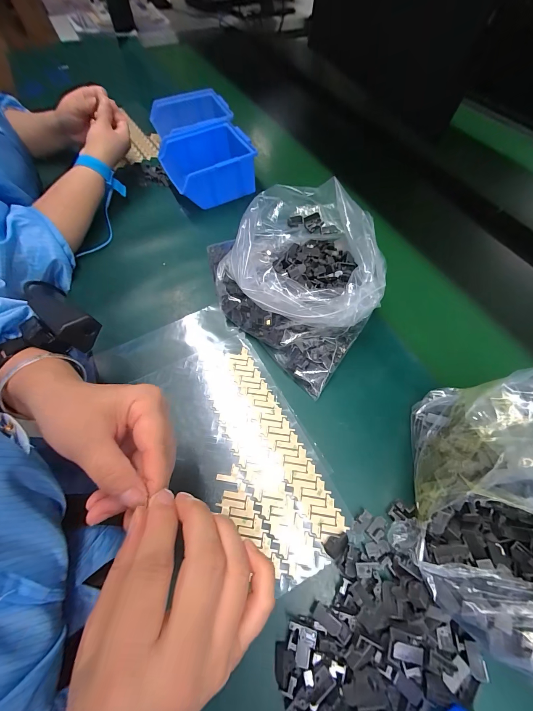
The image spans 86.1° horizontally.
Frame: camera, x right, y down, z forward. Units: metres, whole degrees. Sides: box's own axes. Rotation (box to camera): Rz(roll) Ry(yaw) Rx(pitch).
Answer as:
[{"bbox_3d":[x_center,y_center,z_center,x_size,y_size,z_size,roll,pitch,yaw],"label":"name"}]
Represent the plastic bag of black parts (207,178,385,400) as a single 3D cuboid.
[{"bbox_3d":[0.049,-0.094,0.337,0.172,0.097,0.196,34,68,20],"label":"plastic bag of black parts"}]

